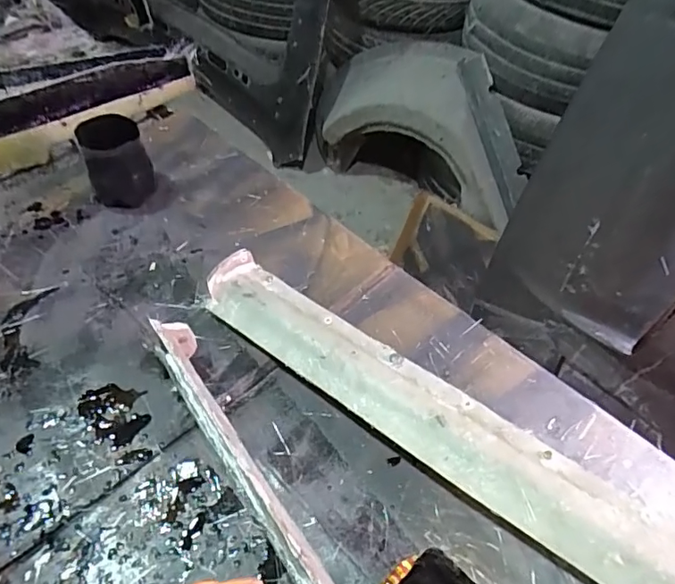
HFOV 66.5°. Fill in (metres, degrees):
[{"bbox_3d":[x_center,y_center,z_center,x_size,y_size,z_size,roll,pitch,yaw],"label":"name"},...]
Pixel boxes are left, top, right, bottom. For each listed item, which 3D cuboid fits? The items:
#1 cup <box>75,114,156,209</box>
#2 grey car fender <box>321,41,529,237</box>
[{"bbox_3d":[-0.364,-0.210,0.851,0.093,0.129,0.105,-22,55,-22],"label":"cup"},{"bbox_3d":[0.277,-0.558,1.637,0.832,0.304,0.300,38,59,22],"label":"grey car fender"}]

